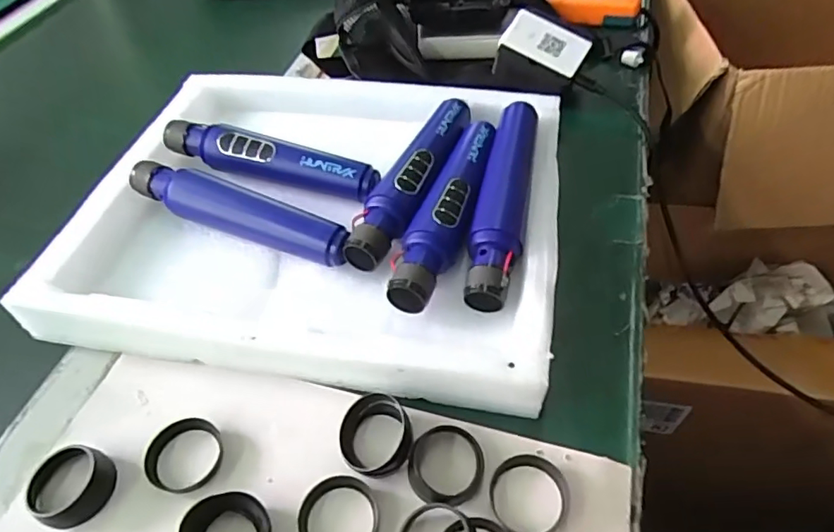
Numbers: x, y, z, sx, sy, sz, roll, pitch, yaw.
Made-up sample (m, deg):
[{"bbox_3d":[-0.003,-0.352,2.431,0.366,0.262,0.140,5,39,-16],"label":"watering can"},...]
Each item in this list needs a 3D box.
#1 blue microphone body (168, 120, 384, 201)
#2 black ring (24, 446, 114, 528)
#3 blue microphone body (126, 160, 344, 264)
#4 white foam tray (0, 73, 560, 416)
[{"bbox_3d":[-0.124,-0.090,0.449,0.191,0.034,0.029,14,52,14],"label":"blue microphone body"},{"bbox_3d":[-0.200,0.128,0.316,0.038,0.018,0.042,17,53,17],"label":"black ring"},{"bbox_3d":[-0.139,-0.040,0.414,0.190,0.032,0.033,20,54,19],"label":"blue microphone body"},{"bbox_3d":[-0.073,-0.046,0.433,0.350,0.060,0.284,7,51,9],"label":"white foam tray"}]

